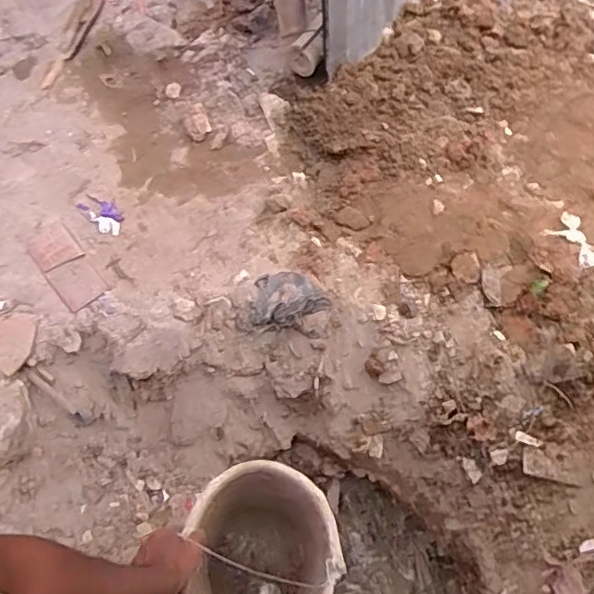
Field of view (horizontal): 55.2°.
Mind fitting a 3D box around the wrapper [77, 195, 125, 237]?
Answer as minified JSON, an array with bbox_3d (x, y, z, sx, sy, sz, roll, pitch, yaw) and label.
[{"bbox_3d":[-0.441,-0.187,1.297,0.065,0.017,0.116,-41,68,-16],"label":"wrapper"}]

